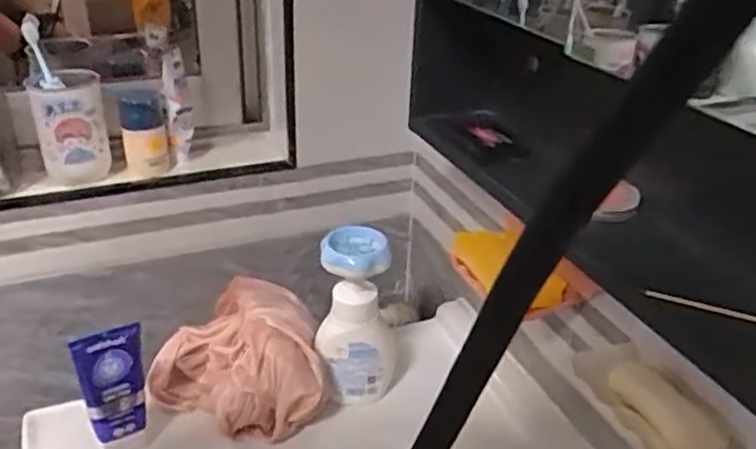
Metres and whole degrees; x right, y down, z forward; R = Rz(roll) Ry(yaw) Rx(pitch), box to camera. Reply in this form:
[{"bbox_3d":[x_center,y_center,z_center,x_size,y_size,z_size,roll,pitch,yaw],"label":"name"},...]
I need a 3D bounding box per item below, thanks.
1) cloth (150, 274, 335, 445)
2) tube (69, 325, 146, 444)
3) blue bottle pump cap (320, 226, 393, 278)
[{"bbox_3d":[-0.143,0.138,0.718,0.178,0.091,0.152,-1,28,-7],"label":"cloth"},{"bbox_3d":[-0.241,0.156,0.638,0.055,0.135,0.019,-10,31,-23],"label":"tube"},{"bbox_3d":[-0.023,0.028,0.693,0.068,0.033,0.055,-1,28,-7],"label":"blue bottle pump cap"}]

